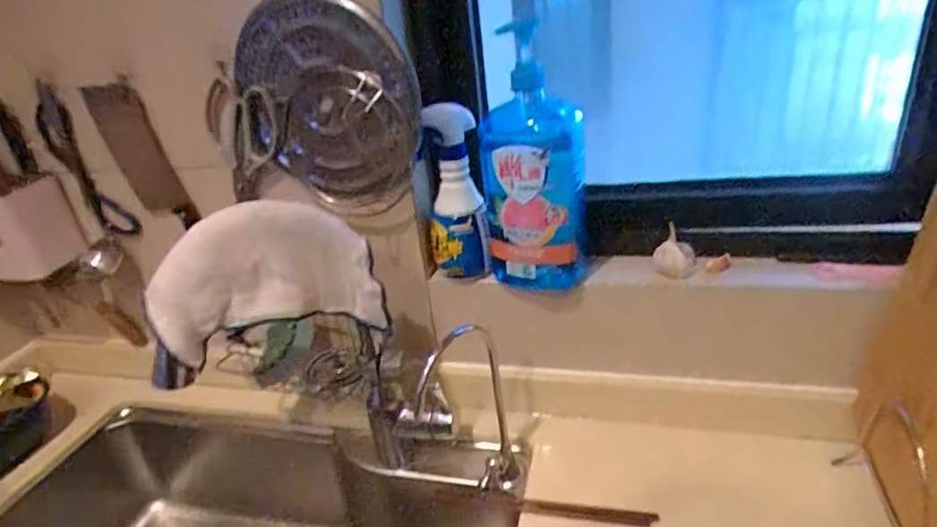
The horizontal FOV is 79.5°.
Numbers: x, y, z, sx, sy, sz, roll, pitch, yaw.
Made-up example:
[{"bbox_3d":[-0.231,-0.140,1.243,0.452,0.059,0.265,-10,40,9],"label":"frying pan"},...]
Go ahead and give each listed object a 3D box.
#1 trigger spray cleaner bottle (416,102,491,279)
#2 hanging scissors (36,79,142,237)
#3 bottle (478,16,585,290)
[{"bbox_3d":[-0.017,-0.075,0.649,0.065,0.203,0.046,-9,27,-3],"label":"trigger spray cleaner bottle"},{"bbox_3d":[-0.528,-0.133,0.767,0.086,0.215,0.012,-2,31,28],"label":"hanging scissors"},{"bbox_3d":[0.068,-0.103,0.610,0.107,0.274,0.068,-4,27,6],"label":"bottle"}]

